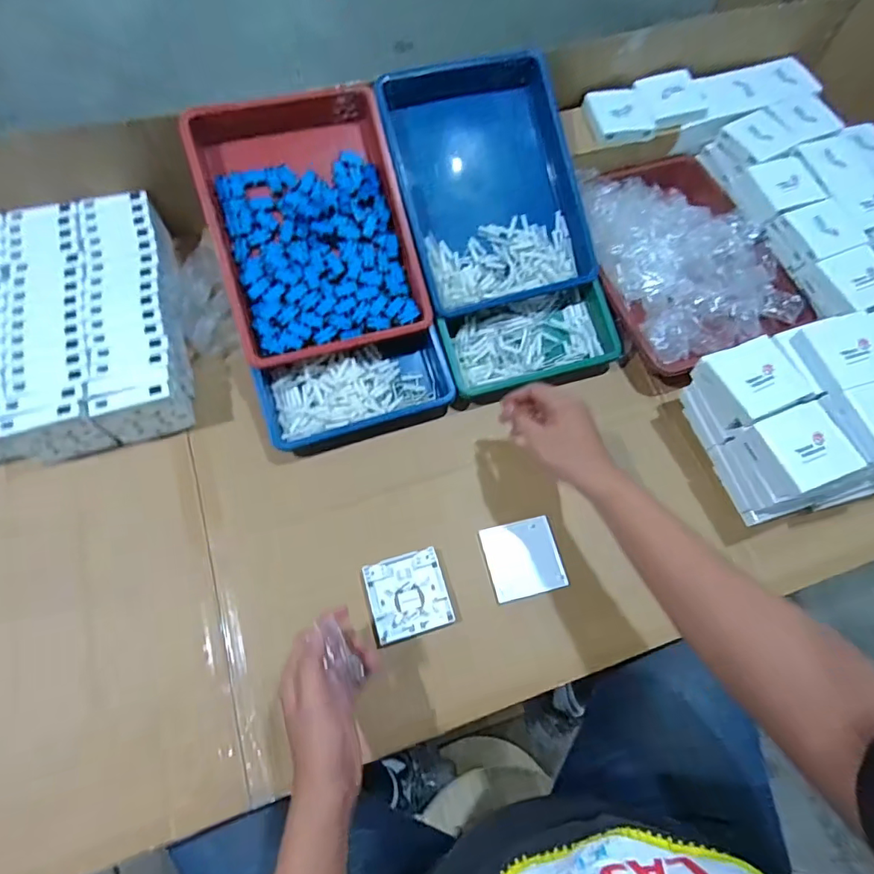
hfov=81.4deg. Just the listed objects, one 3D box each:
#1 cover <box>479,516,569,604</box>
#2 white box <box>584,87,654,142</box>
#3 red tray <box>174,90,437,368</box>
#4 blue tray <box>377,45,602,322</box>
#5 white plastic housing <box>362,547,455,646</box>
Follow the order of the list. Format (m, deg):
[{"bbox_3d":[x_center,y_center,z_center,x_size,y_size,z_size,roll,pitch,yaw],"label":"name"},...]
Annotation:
[{"bbox_3d":[0.103,0.143,0.604,0.088,0.004,0.086,-12,68,-8],"label":"cover"},{"bbox_3d":[0.267,-0.475,0.748,0.082,0.026,0.092,-13,68,-8],"label":"white box"},{"bbox_3d":[-0.159,-0.270,0.639,0.237,0.049,0.323,-15,91,-8],"label":"red tray"},{"bbox_3d":[0.068,-0.338,0.679,0.238,0.057,0.315,-18,92,-8],"label":"blue tray"},{"bbox_3d":[-0.033,0.180,0.580,0.086,0.008,0.088,-15,69,-9],"label":"white plastic housing"}]

